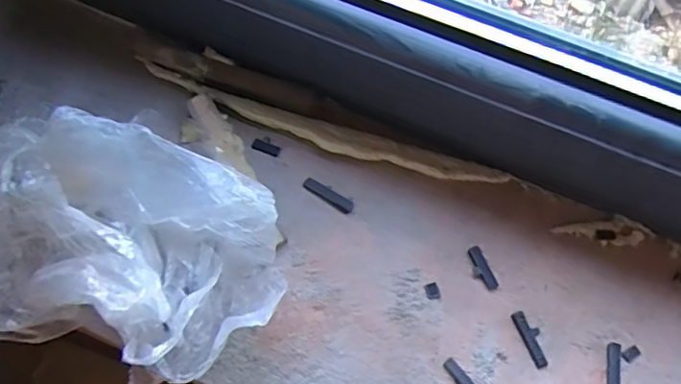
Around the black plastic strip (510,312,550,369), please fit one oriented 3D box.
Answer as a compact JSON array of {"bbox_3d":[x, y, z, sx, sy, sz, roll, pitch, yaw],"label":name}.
[{"bbox_3d":[0.136,0.104,0.402,0.013,0.005,0.041,-20,70,-11],"label":"black plastic strip"}]

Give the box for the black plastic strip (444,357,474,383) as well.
[{"bbox_3d":[0.084,0.128,0.387,0.009,0.004,0.033,-36,73,-16],"label":"black plastic strip"}]

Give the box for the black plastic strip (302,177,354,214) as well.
[{"bbox_3d":[-0.009,0.002,0.436,0.042,0.004,0.011,32,70,10],"label":"black plastic strip"}]

